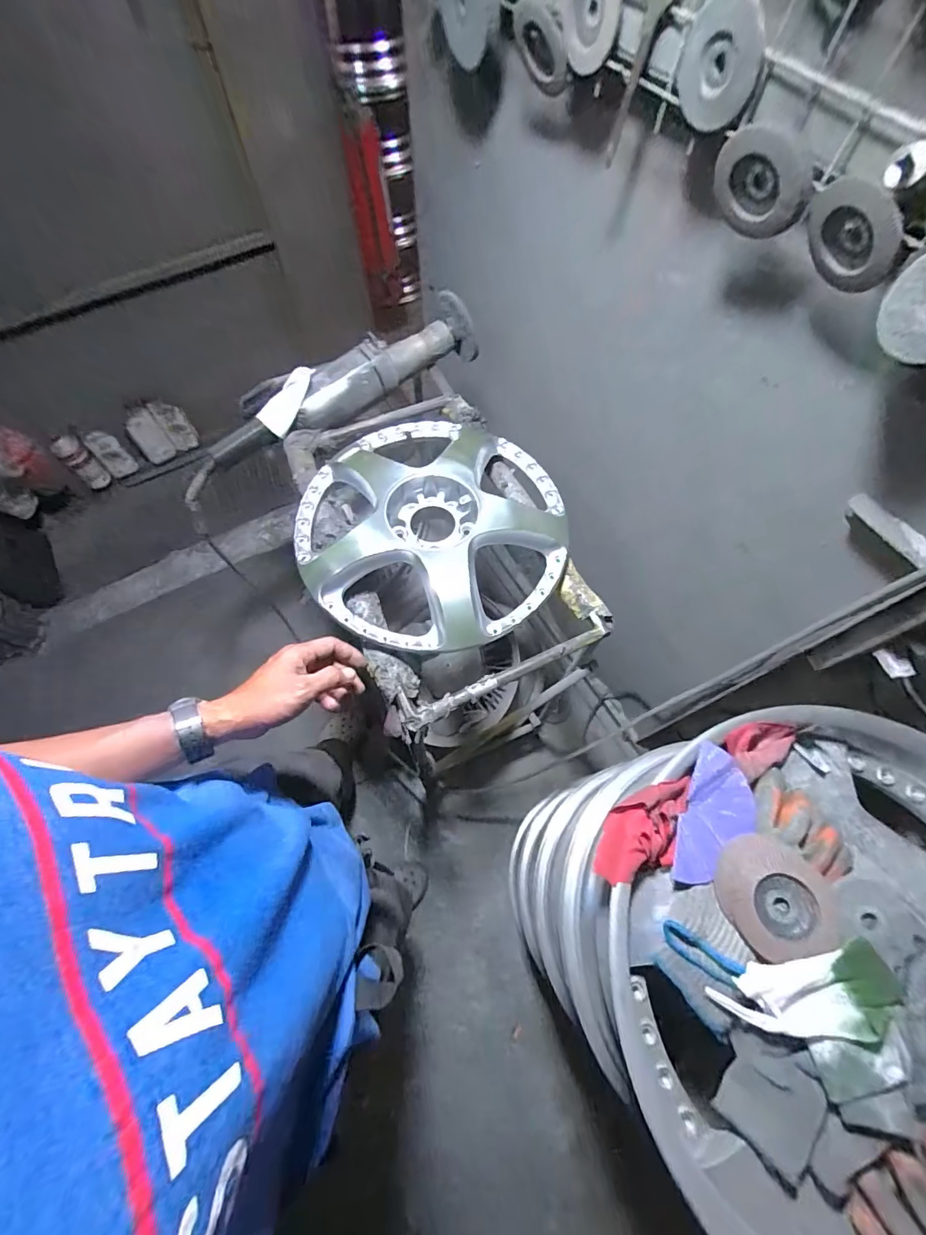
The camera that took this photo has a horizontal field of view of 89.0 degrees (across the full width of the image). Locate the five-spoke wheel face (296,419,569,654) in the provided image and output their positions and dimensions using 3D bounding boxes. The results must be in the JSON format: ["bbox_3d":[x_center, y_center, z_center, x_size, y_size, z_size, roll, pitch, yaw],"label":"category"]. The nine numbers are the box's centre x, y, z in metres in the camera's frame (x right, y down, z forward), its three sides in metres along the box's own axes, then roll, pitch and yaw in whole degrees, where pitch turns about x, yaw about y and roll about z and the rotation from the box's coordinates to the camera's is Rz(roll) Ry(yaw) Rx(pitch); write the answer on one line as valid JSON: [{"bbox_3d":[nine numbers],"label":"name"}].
[{"bbox_3d":[-0.045,-0.147,0.729,0.407,0.070,0.397,0,65,-1],"label":"five-spoke wheel face"}]

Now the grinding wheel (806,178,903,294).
[{"bbox_3d":[0.351,-0.345,0.428,0.035,0.078,0.091,-35,70,-16],"label":"grinding wheel"}]

